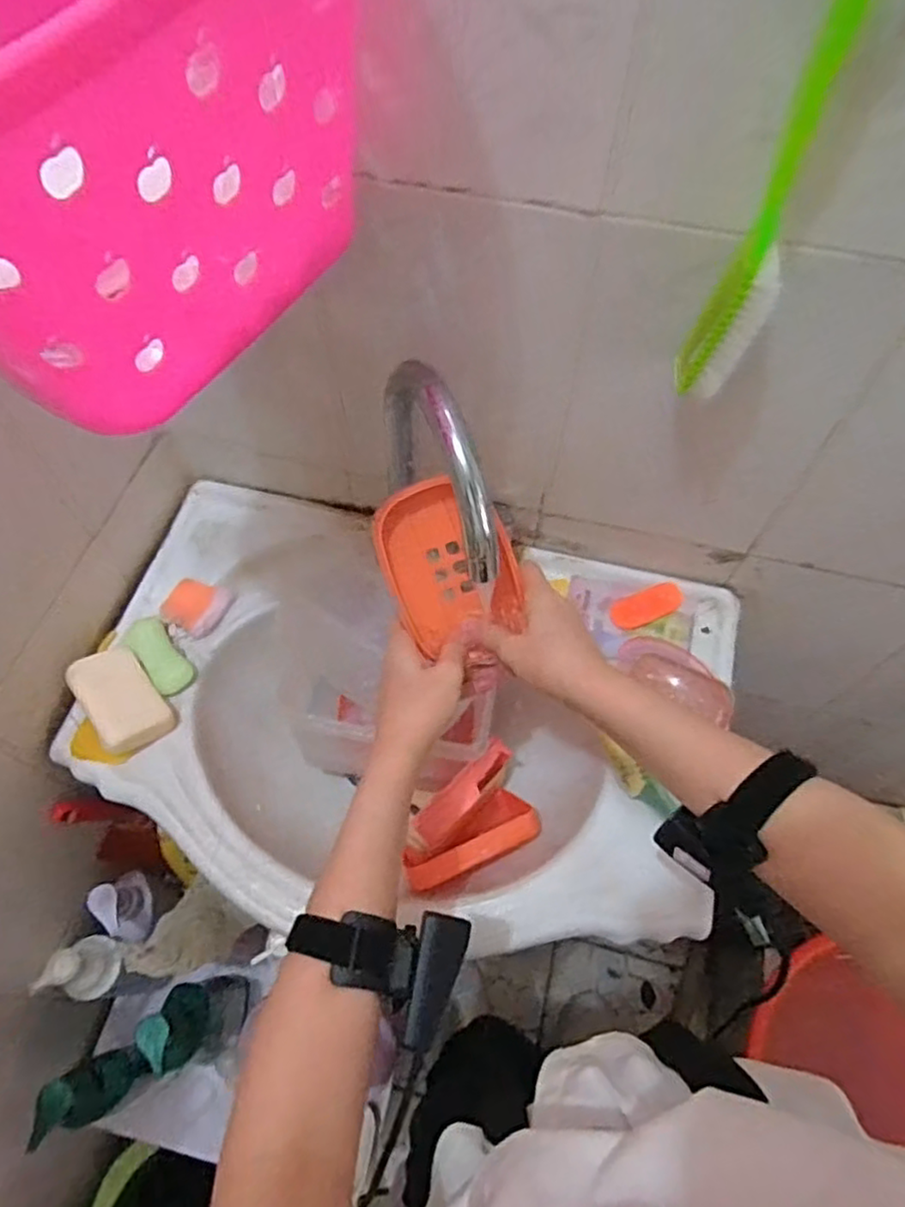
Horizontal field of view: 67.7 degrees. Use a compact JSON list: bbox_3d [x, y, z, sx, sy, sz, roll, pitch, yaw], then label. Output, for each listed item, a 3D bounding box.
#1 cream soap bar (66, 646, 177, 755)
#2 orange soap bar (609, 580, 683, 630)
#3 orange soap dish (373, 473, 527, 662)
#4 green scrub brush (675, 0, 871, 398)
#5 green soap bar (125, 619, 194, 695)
[{"bbox_3d":[-0.308,0.087,0.626,0.062,0.018,0.097,-30,83,-30],"label":"cream soap bar"},{"bbox_3d":[0.192,0.002,0.665,0.070,0.012,0.033,-25,63,4],"label":"orange soap bar"},{"bbox_3d":[-0.004,-0.032,0.502,0.093,0.021,0.118,-18,100,4],"label":"orange soap dish"},{"bbox_3d":[0.166,-0.203,0.347,0.036,0.225,0.032,20,62,10],"label":"green scrub brush"},{"bbox_3d":[-0.287,0.049,0.659,0.037,0.017,0.088,-36,67,-19],"label":"green soap bar"}]

